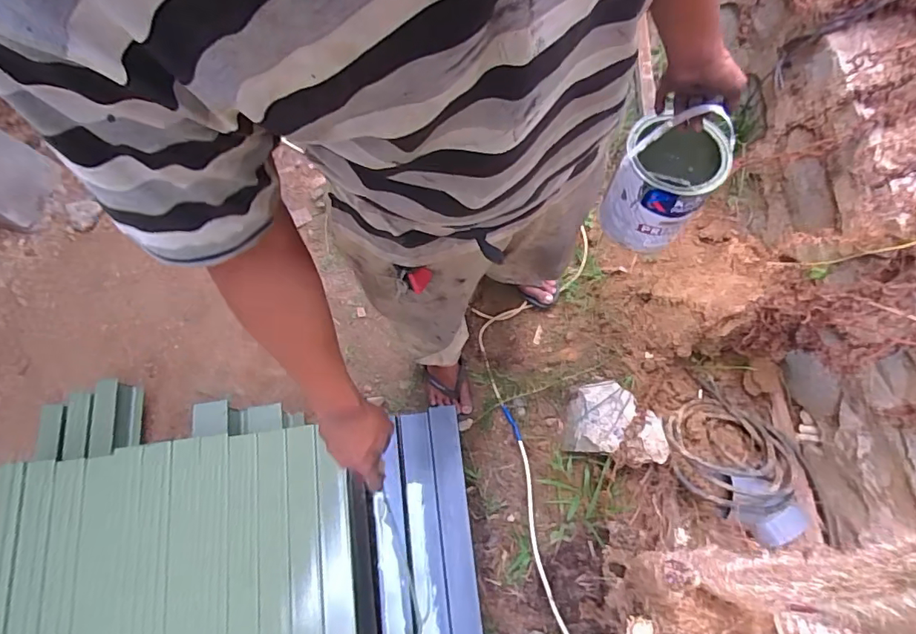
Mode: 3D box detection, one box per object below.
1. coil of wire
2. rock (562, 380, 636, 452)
[{"bbox_3d":[0.624,0.302,1.171,0.273,0.087,0.309,-42,77,-10],"label":"coil of wire"},{"bbox_3d":[0.341,0.233,1.220,0.146,0.108,0.183,10,74,4],"label":"rock"}]

